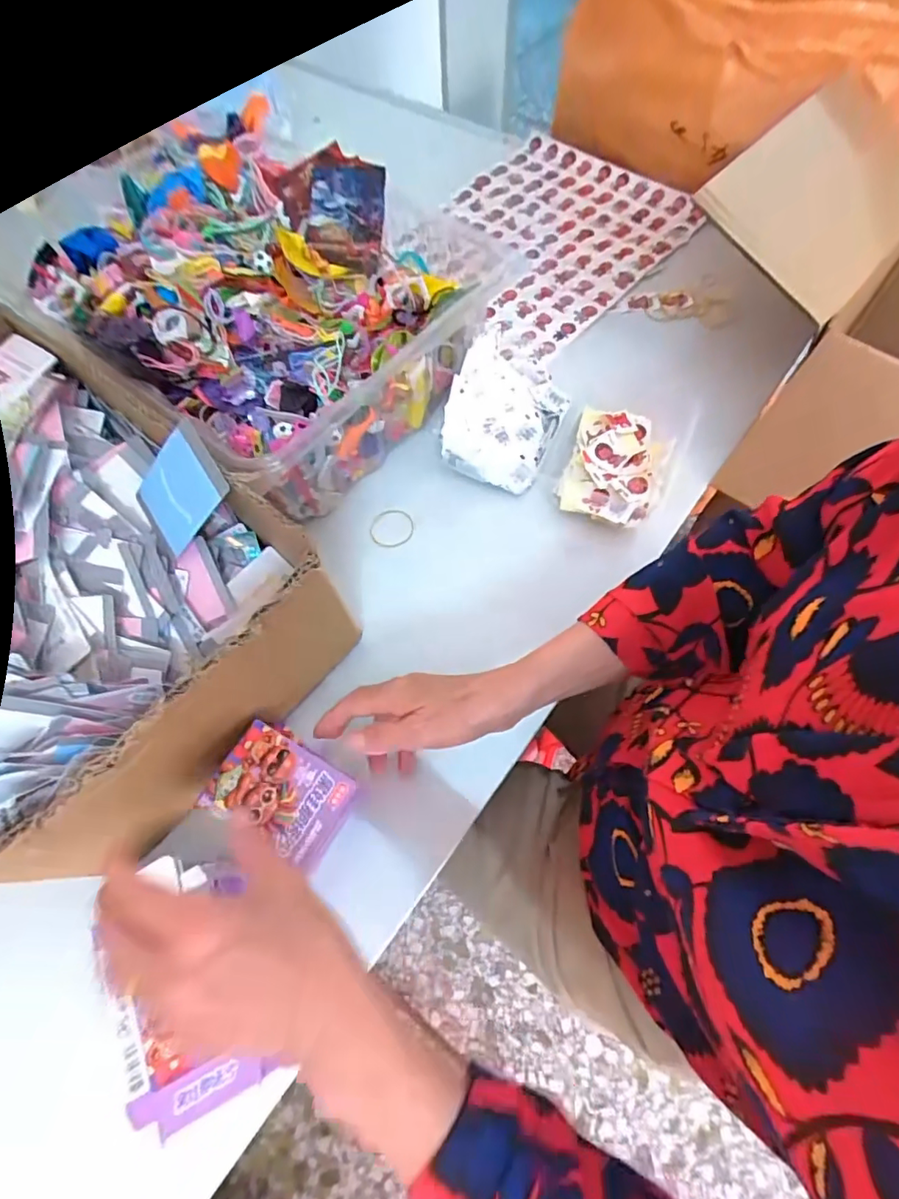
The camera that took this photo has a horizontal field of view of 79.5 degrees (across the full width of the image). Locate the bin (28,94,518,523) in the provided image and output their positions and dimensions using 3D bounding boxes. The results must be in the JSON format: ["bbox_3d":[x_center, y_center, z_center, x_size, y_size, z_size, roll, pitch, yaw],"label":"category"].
[{"bbox_3d":[-0.186,-0.289,0.563,0.372,0.162,0.306,39,72,18],"label":"bin"}]

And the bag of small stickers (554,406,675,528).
[{"bbox_3d":[0.165,-0.134,0.537,0.093,0.016,0.131,19,66,11],"label":"bag of small stickers"}]

